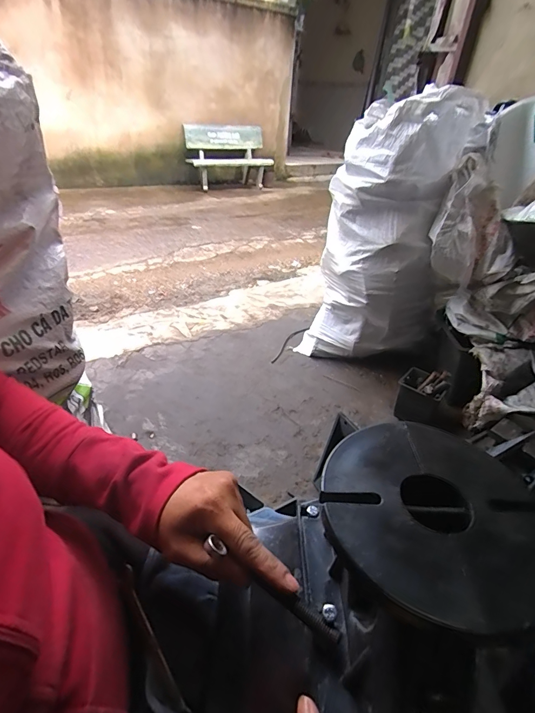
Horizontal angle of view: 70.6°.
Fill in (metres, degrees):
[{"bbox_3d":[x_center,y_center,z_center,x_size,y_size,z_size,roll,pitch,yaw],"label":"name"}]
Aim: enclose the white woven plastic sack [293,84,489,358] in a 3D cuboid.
[{"bbox_3d":[0.383,-0.379,1.285,0.441,0.810,0.266,20,38,22],"label":"white woven plastic sack"}]

